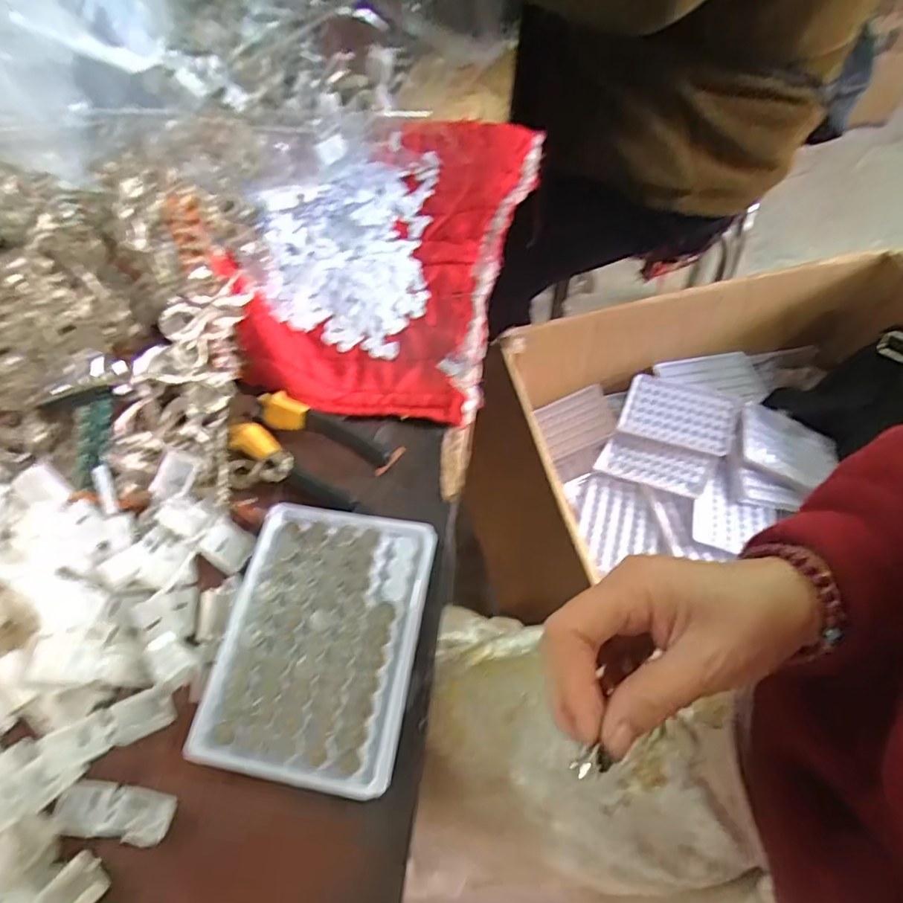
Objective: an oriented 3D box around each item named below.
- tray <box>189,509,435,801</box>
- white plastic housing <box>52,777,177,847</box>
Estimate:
[{"bbox_3d":[-0.069,0.096,0.300,0.099,0.021,0.131,7,63,9],"label":"tray"},{"bbox_3d":[-0.162,0.170,0.272,0.057,0.008,0.022,4,63,7],"label":"white plastic housing"}]

